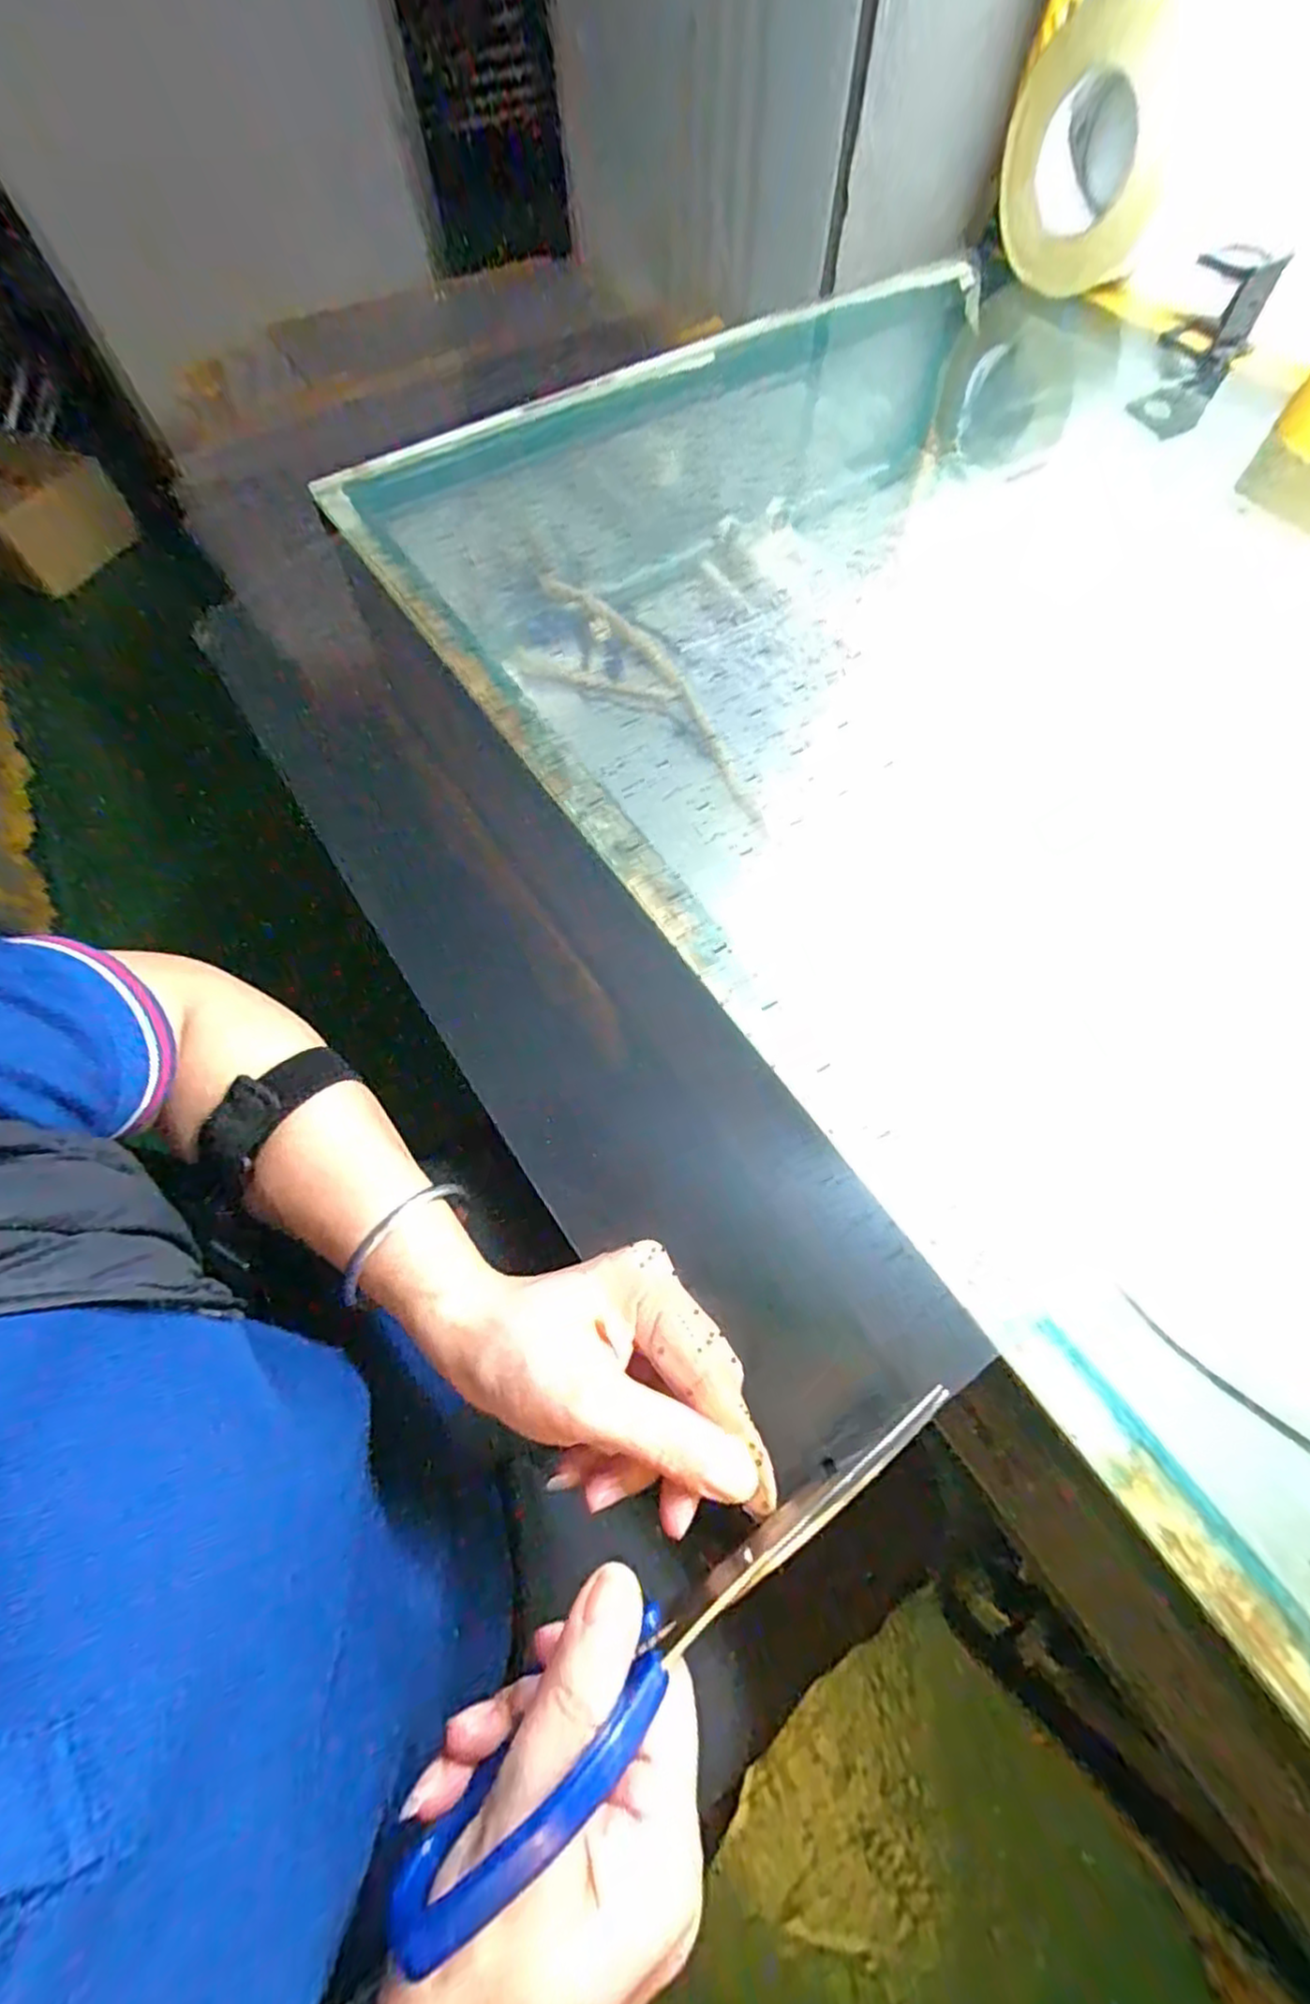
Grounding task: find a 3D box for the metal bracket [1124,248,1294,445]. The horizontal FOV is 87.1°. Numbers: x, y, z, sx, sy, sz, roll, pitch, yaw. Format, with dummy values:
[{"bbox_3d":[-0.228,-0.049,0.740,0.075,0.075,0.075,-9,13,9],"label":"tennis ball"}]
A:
[{"bbox_3d":[0.400,-0.480,0.507,0.052,0.098,0.033,37,70,17],"label":"metal bracket"}]

